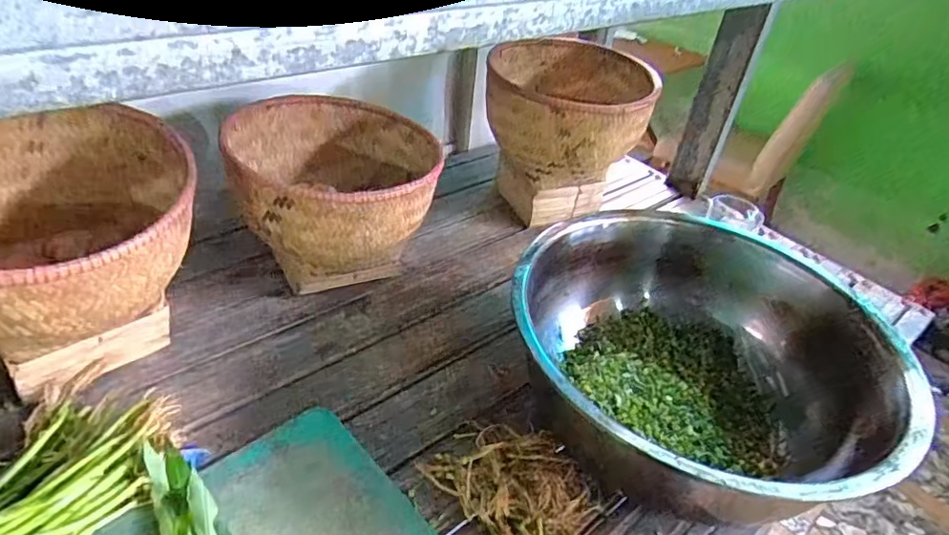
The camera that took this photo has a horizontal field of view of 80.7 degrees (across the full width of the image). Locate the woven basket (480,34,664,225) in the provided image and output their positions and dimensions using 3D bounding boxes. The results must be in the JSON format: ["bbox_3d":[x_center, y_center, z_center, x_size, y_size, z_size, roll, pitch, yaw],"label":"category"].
[{"bbox_3d":[0.137,-0.197,0.885,0.233,0.236,0.240,8,37,3],"label":"woven basket"}]

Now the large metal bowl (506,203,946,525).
[{"bbox_3d":[0.217,0.106,0.576,0.350,0.151,0.339,4,37,-3],"label":"large metal bowl"}]

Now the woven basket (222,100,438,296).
[{"bbox_3d":[-0.179,-0.091,0.745,0.243,0.181,0.272,-11,41,-22],"label":"woven basket"}]

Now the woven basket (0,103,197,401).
[{"bbox_3d":[-0.409,-0.009,0.551,0.252,0.209,0.263,-11,41,-21],"label":"woven basket"}]

